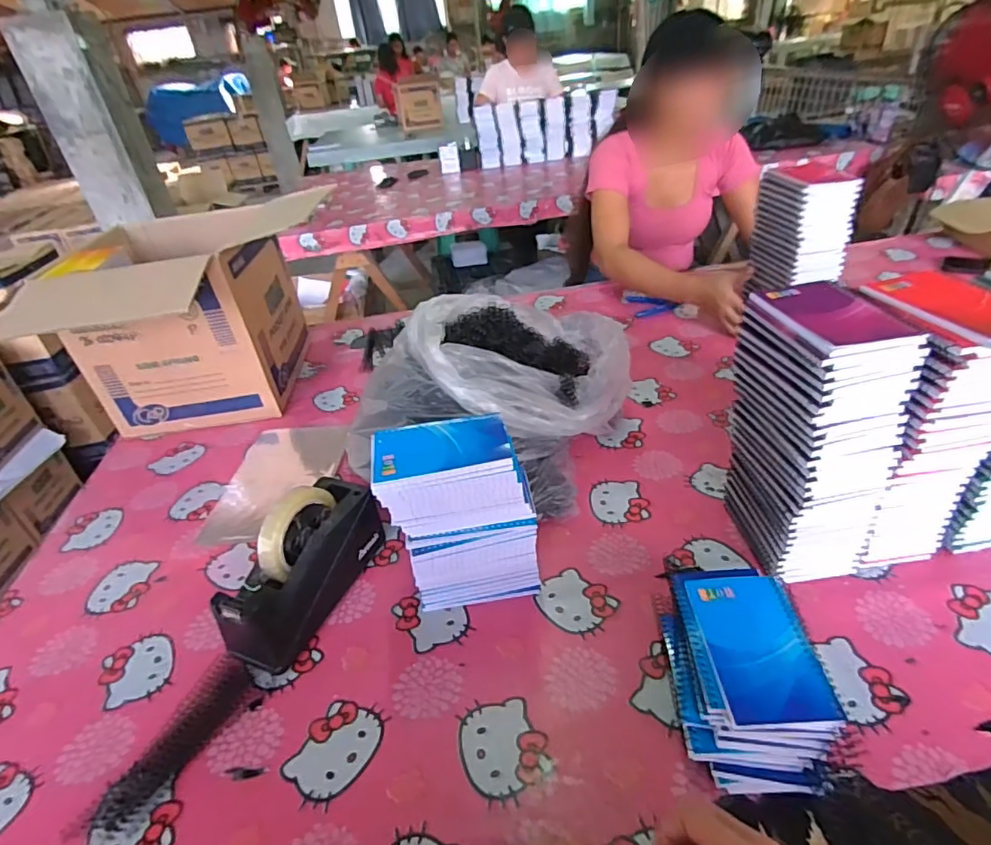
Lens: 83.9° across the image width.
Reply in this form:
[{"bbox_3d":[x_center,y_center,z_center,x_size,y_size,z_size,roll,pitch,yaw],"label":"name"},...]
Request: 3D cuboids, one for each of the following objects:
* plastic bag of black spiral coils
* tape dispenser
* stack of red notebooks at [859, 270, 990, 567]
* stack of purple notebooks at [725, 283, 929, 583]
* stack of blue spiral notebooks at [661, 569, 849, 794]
[{"bbox_3d":[0.029,-0.056,0.769,0.247,0.232,0.359,14,40,29],"label":"plastic bag of black spiral coils"},{"bbox_3d":[-0.216,0.154,0.612,0.069,0.129,0.206,11,38,25],"label":"tape dispenser"},{"bbox_3d":[0.413,0.015,0.556,0.106,0.290,0.120,-11,34,-6],"label":"stack of red notebooks"},{"bbox_3d":[0.324,0.021,0.573,0.112,0.294,0.134,-11,35,-6],"label":"stack of purple notebooks"},{"bbox_3d":[0.211,0.217,0.479,0.108,0.088,0.157,-3,34,6],"label":"stack of blue spiral notebooks"}]

